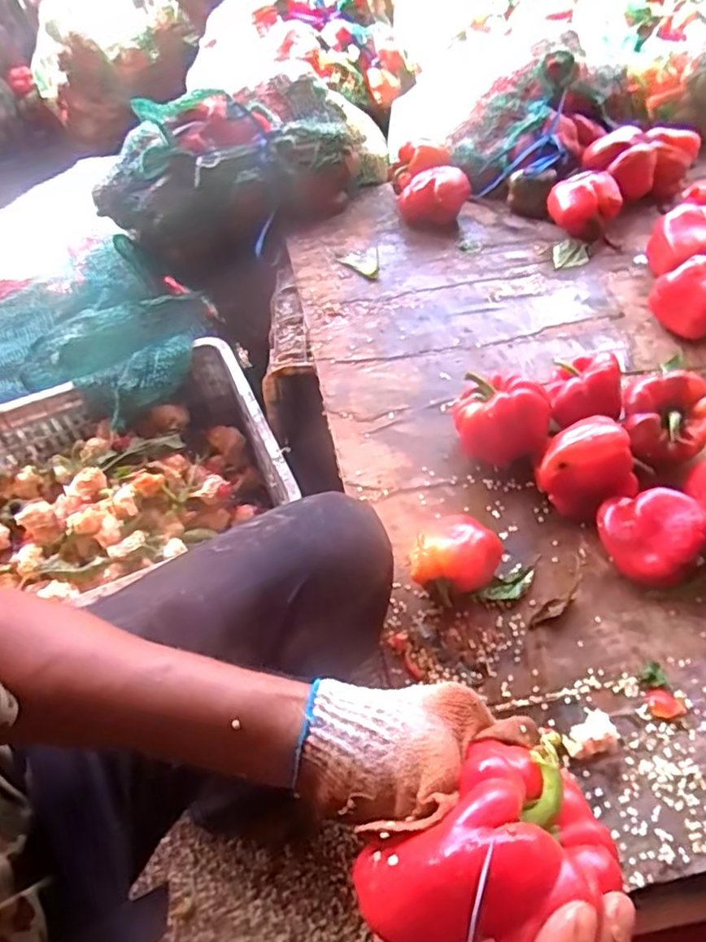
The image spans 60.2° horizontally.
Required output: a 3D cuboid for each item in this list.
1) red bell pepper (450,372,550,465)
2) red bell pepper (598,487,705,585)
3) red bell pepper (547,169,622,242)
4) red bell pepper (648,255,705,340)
[{"bbox_3d":[0.158,-0.053,0.652,0.097,0.086,0.083,9,56,8],"label":"red bell pepper"},{"bbox_3d":[0.280,0.059,0.581,0.085,0.064,0.070,31,62,21],"label":"red bell pepper"},{"bbox_3d":[0.342,-0.396,0.903,0.102,0.070,0.081,18,58,13],"label":"red bell pepper"},{"bbox_3d":[0.422,-0.214,0.762,0.086,0.074,0.081,-1,55,1],"label":"red bell pepper"}]

